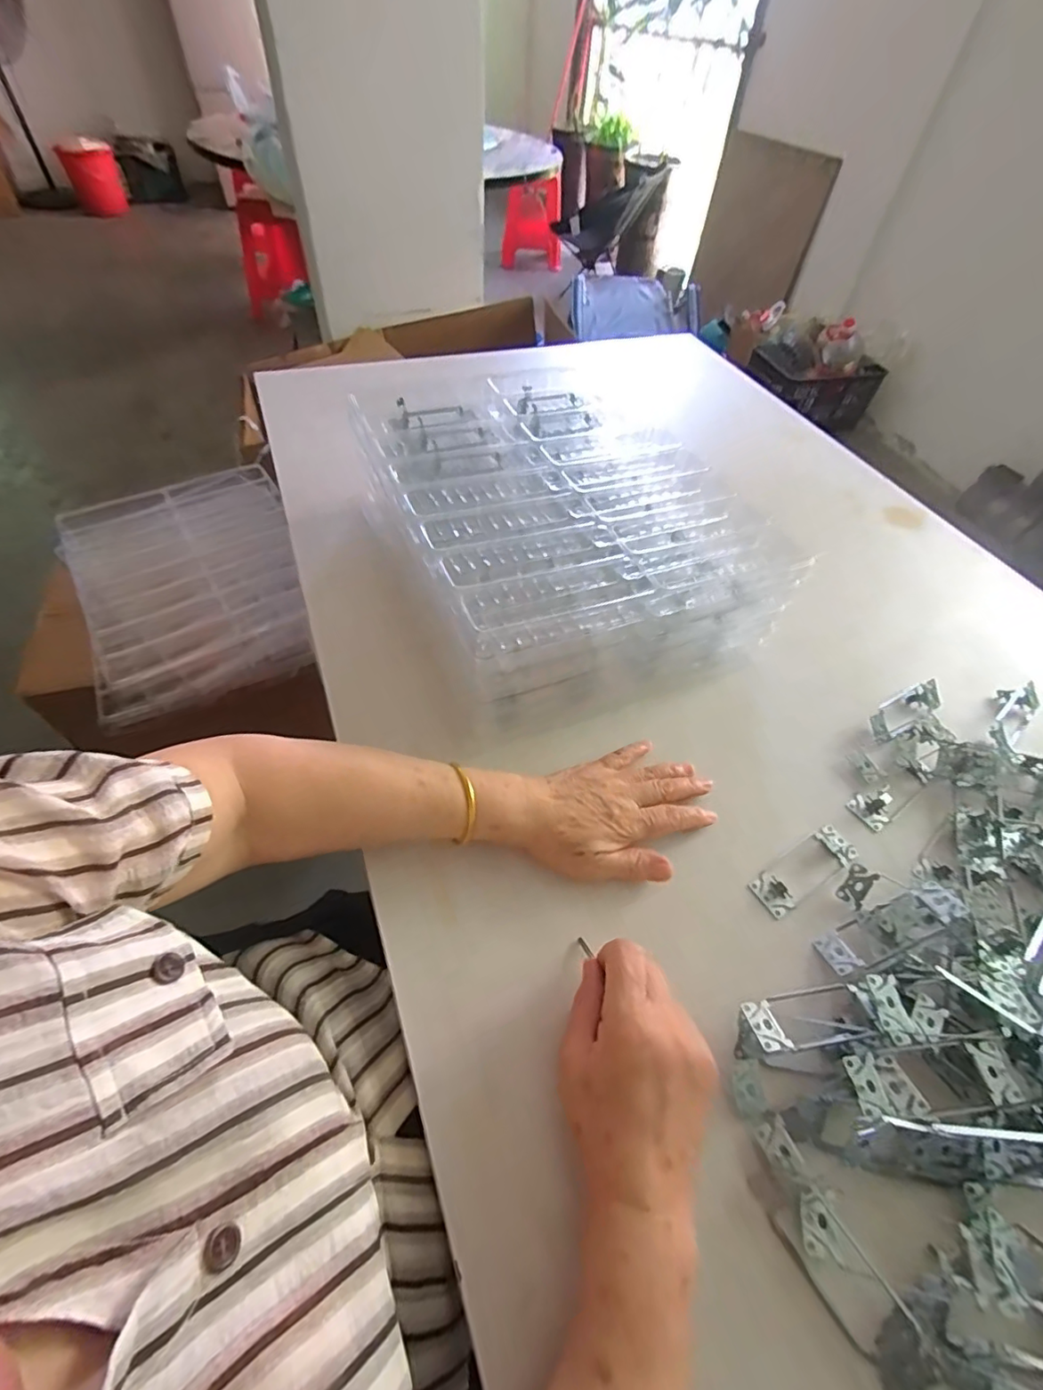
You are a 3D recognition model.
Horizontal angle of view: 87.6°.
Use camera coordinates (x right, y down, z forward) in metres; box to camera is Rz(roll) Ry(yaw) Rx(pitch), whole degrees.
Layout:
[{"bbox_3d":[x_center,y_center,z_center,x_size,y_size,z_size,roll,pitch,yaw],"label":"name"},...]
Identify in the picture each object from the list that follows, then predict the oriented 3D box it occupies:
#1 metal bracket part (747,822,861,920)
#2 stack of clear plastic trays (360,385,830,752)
[{"bbox_3d":[0.246,0.149,0.468,0.108,0.008,0.038,-24,58,-19],"label":"metal bracket part"},{"bbox_3d":[0.035,-0.181,0.620,0.358,0.143,0.414,-18,56,-16],"label":"stack of clear plastic trays"}]

